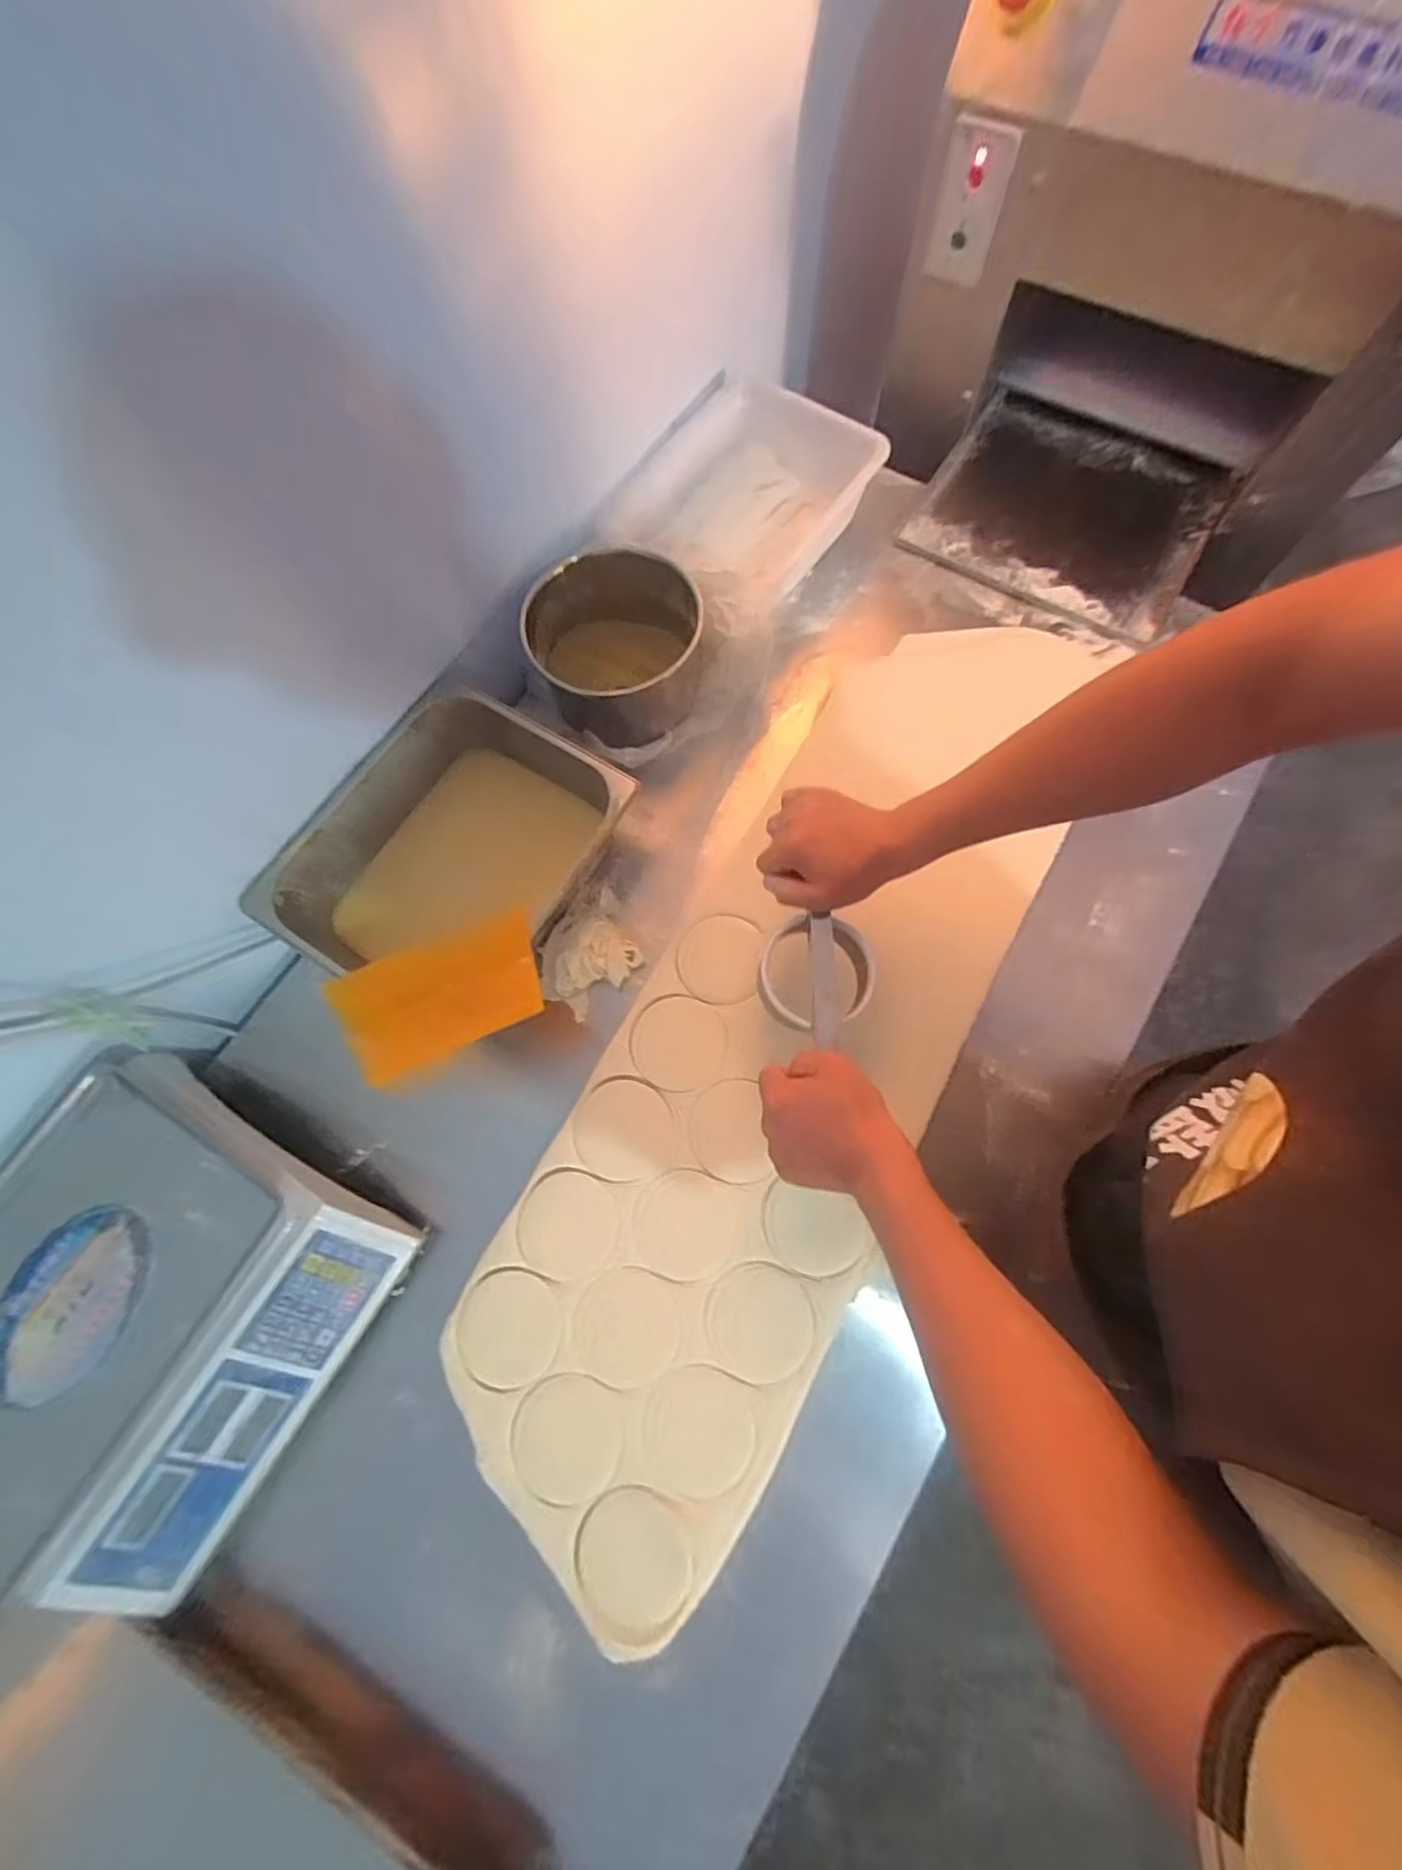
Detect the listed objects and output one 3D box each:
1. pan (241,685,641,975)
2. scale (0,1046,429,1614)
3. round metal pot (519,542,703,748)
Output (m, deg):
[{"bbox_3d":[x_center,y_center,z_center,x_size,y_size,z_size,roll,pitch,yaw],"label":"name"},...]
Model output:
[{"bbox_3d":[-0.257,-0.086,0.697,0.278,0.122,0.308,29,77,10],"label":"pan"},{"bbox_3d":[-0.490,0.325,0.552,0.341,0.100,0.346,30,77,11],"label":"scale"},{"bbox_3d":[-0.089,-0.324,0.728,0.186,0.107,0.183,-18,73,-3],"label":"round metal pot"}]

